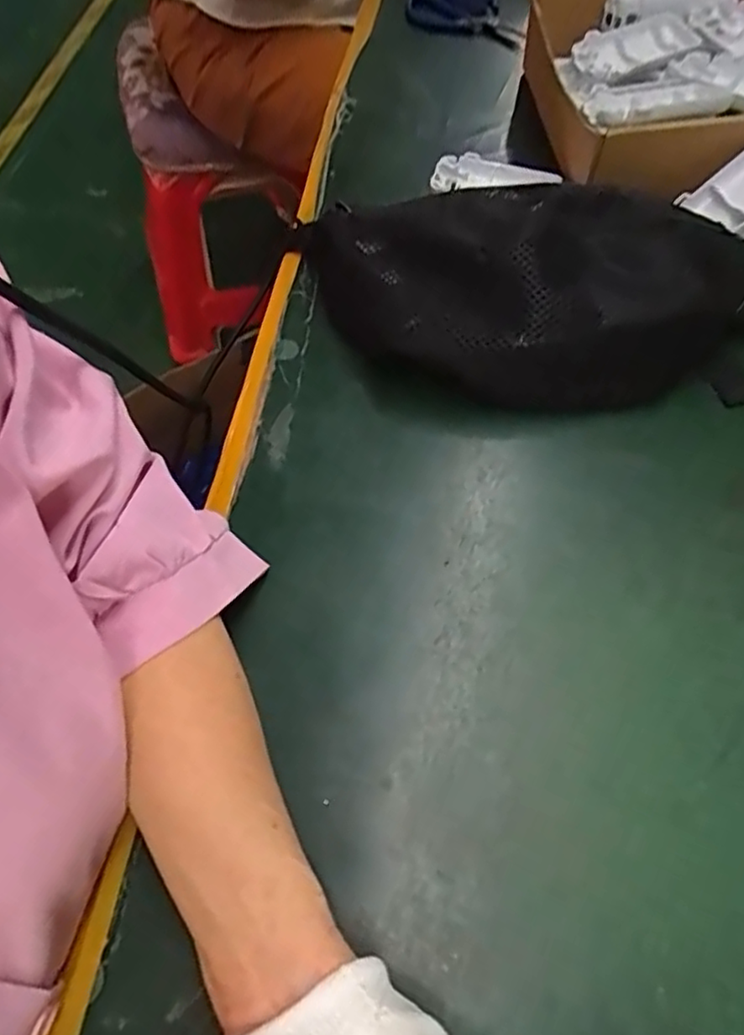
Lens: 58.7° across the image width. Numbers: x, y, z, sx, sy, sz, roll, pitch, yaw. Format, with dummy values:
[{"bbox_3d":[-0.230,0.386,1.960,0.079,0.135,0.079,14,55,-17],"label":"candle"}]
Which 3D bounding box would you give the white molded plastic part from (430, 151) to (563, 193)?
[{"bbox_3d":[0.094,-0.267,0.511,0.092,0.019,0.032,10,63,7],"label":"white molded plastic part"}]

